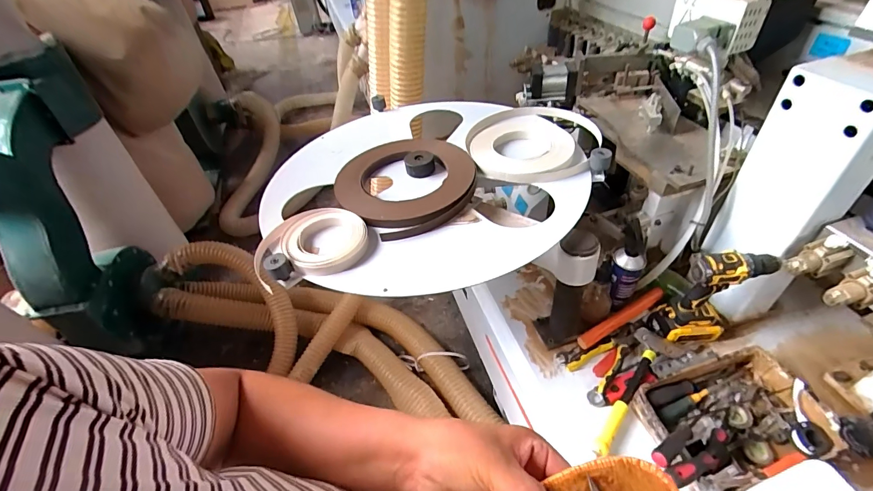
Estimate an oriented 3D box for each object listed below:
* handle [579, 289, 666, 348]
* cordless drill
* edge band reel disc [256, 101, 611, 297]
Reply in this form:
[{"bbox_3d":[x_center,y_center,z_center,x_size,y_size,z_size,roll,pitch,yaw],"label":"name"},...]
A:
[{"bbox_3d":[0.437,0.169,0.933,0.250,0.025,0.030,-24,46,-17],"label":"handle"},{"bbox_3d":[0.576,0.104,0.844,0.156,0.252,0.086,-10,44,-2],"label":"cordless drill"},{"bbox_3d":[-0.023,-0.155,0.917,0.765,0.082,0.708,1,45,9],"label":"edge band reel disc"}]

